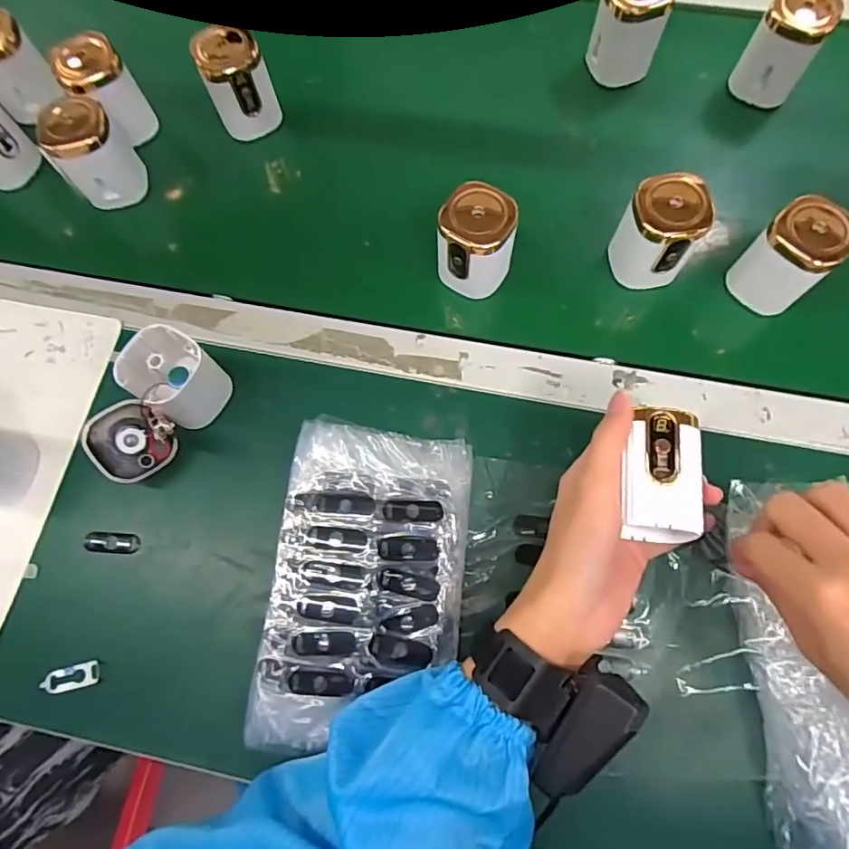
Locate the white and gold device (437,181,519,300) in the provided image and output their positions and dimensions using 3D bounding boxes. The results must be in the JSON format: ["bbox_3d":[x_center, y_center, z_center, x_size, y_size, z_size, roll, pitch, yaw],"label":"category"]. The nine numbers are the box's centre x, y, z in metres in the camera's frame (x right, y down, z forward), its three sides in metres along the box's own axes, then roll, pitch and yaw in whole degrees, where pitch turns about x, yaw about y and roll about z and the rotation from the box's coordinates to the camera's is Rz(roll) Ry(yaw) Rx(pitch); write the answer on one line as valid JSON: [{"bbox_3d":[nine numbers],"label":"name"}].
[{"bbox_3d":[0.041,-0.142,0.426,0.050,0.069,0.053,37,77,12],"label":"white and gold device"}]

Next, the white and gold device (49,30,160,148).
[{"bbox_3d":[-0.287,-0.292,0.485,0.058,0.071,0.064,11,73,5],"label":"white and gold device"}]

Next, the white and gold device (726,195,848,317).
[{"bbox_3d":[0.282,-0.129,0.419,0.049,0.075,0.054,-40,75,-11],"label":"white and gold device"}]

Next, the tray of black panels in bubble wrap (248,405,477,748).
[{"bbox_3d":[-0.038,0.106,0.371,0.124,0.036,0.208,6,72,4],"label":"tray of black panels in bubble wrap"}]

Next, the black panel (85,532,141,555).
[{"bbox_3d":[-0.232,0.087,0.402,0.039,0.004,0.015,2,72,3],"label":"black panel"}]

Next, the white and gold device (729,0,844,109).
[{"bbox_3d":[0.315,-0.330,0.485,0.054,0.089,0.050,36,77,12],"label":"white and gold device"}]

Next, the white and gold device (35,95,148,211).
[{"bbox_3d":[-0.288,-0.238,0.471,0.059,0.081,0.061,-1,72,2],"label":"white and gold device"}]

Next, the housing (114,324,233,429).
[{"bbox_3d":[-0.181,-0.034,0.404,0.061,0.065,0.055,34,76,12],"label":"housing"}]

